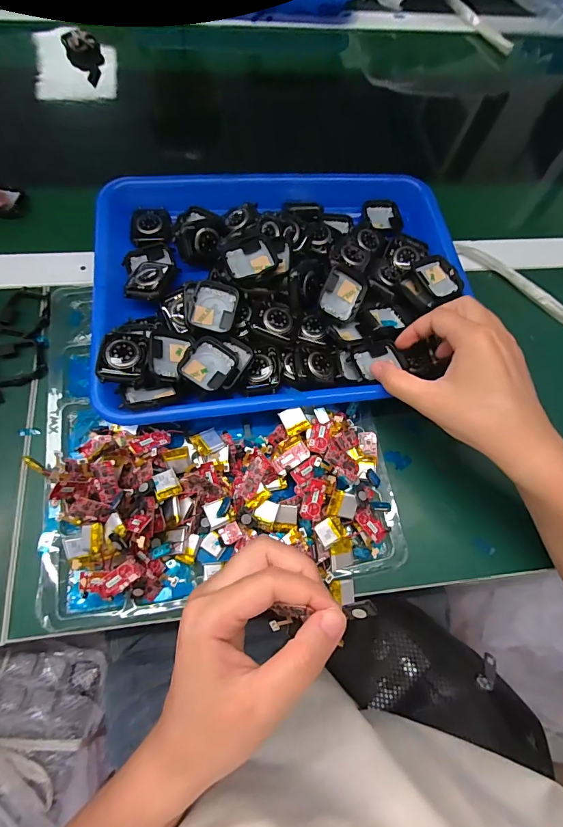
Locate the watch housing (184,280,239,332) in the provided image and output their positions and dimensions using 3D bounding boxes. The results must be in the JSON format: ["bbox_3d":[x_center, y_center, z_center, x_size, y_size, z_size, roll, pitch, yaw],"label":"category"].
[{"bbox_3d":[-0.057,-0.086,0.313,0.041,0.007,0.040,4,82,-13],"label":"watch housing"}]

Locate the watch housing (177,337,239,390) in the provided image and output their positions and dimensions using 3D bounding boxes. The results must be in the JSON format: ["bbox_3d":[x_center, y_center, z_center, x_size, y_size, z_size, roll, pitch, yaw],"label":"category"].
[{"bbox_3d":[-0.057,-0.039,0.300,0.035,0.013,0.042,30,69,7],"label":"watch housing"}]

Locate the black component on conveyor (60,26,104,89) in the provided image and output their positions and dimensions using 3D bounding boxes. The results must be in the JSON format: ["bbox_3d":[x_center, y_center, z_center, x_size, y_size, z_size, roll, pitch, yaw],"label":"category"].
[{"bbox_3d":[-0.252,-0.458,0.496,0.041,0.047,0.029,-21,72,-13],"label":"black component on conveyor"}]

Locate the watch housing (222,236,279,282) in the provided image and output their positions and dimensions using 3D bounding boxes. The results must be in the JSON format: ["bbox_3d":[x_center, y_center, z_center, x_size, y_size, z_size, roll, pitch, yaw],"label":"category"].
[{"bbox_3d":[-0.026,-0.128,0.322,0.041,0.011,0.035,-19,71,-12],"label":"watch housing"}]

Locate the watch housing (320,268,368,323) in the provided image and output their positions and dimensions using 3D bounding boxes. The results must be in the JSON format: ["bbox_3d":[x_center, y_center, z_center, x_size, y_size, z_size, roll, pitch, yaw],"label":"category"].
[{"bbox_3d":[0.052,-0.100,0.329,0.037,0.008,0.041,16,91,-17],"label":"watch housing"}]

